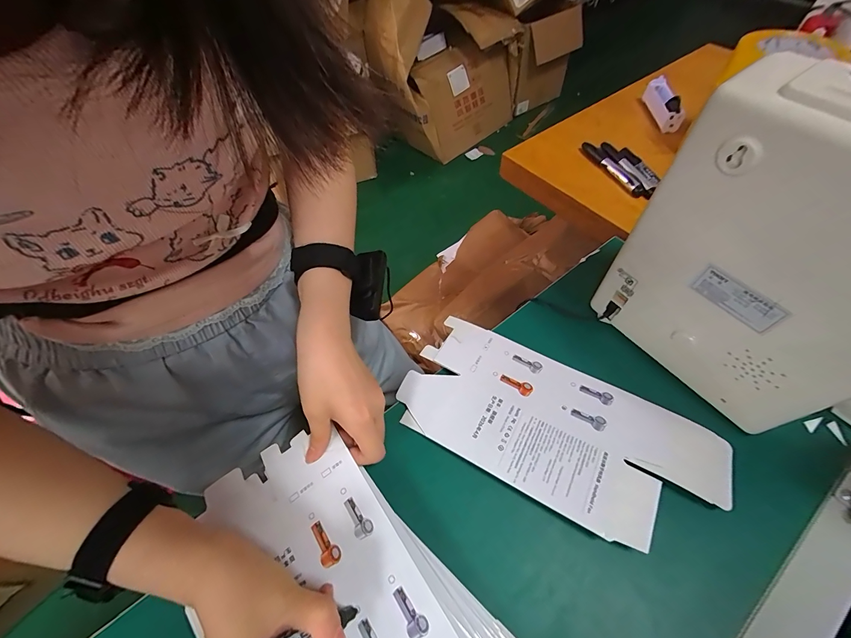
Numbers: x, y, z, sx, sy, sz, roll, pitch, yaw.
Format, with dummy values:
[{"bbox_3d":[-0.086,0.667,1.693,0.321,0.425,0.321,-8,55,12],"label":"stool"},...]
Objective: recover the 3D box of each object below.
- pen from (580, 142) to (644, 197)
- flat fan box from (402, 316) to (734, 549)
[{"bbox_3d":[0.277,-0.222,0.528,0.016,0.019,0.134,-19,59,-7],"label":"pen"},{"bbox_3d":[0.115,0.096,0.332,0.275,0.017,0.133,25,62,20],"label":"flat fan box"}]

